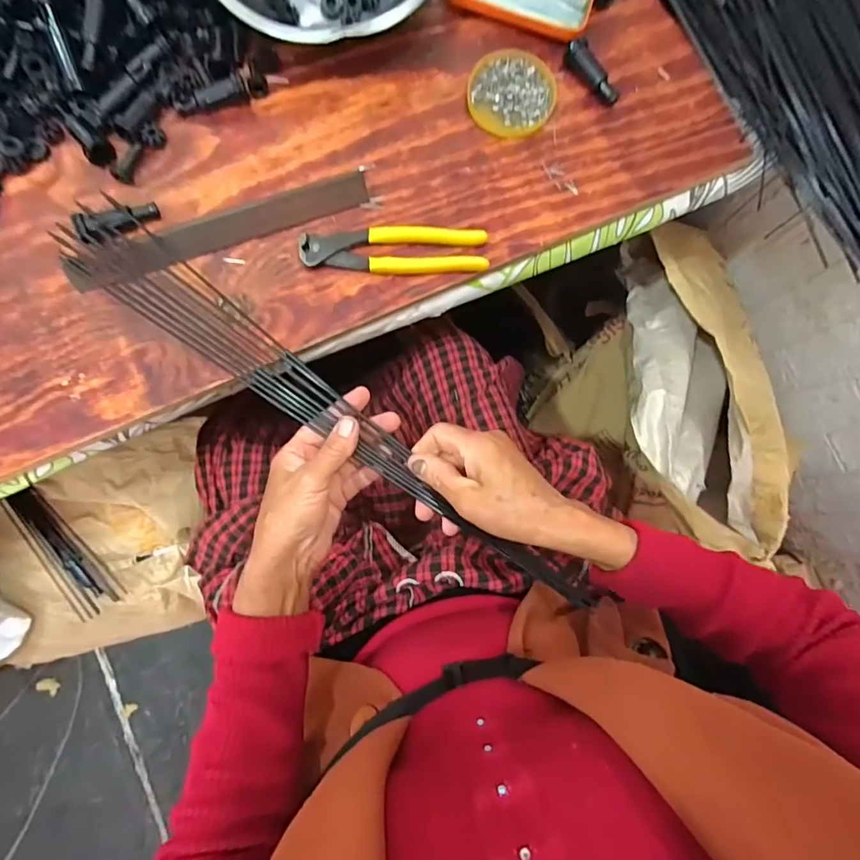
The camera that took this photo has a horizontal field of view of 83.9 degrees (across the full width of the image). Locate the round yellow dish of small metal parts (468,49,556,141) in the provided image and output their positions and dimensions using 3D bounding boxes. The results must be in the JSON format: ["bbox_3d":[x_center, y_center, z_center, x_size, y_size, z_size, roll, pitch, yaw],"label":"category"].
[{"bbox_3d":[0.078,-0.322,0.456,0.080,0.010,0.083,0,84,-5],"label":"round yellow dish of small metal parts"}]

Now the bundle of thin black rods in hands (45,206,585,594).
[{"bbox_3d":[-0.092,-0.021,0.402,0.513,0.014,0.052,37,83,1],"label":"bundle of thin black rods in hands"}]

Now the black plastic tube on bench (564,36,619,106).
[{"bbox_3d":[0.156,-0.343,0.460,0.020,0.018,0.068,-36,88,-7],"label":"black plastic tube on bench"}]

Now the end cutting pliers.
[{"bbox_3d":[-0.031,-0.160,0.429,0.163,0.014,0.040,-2,85,-5],"label":"end cutting pliers"}]

